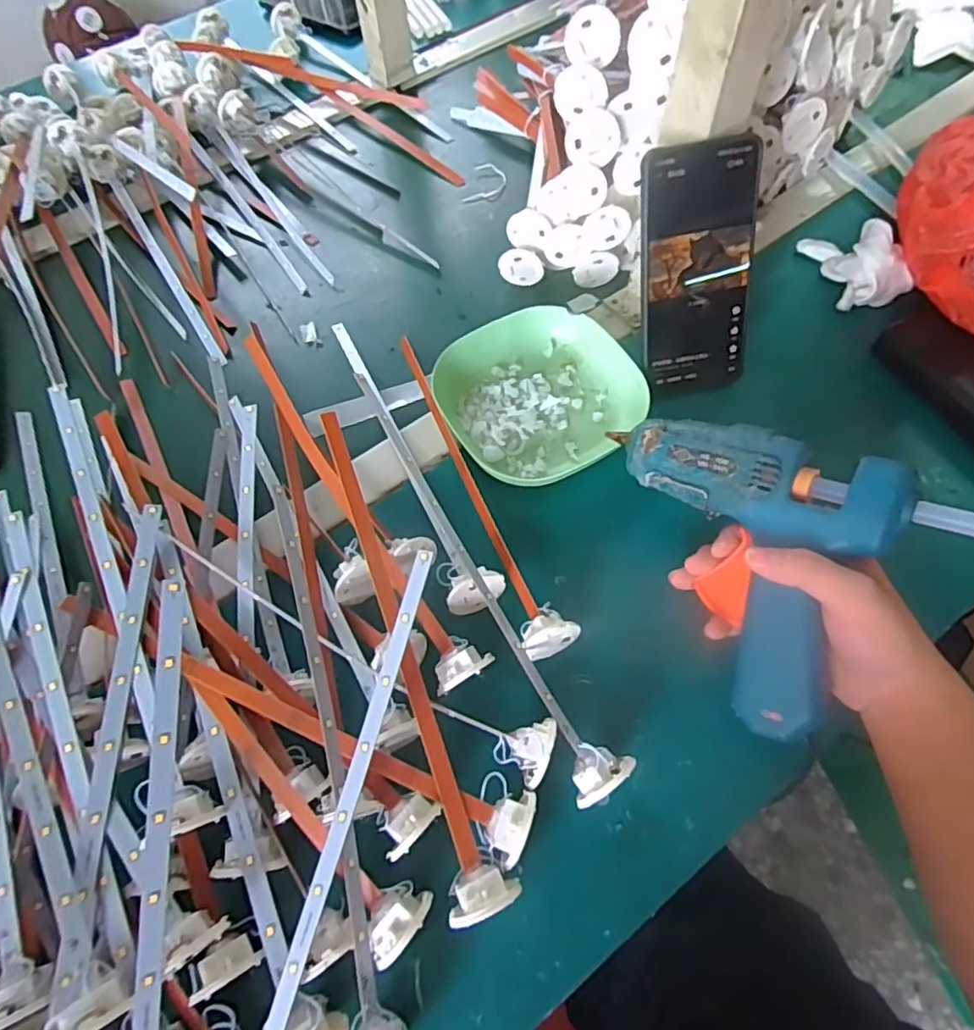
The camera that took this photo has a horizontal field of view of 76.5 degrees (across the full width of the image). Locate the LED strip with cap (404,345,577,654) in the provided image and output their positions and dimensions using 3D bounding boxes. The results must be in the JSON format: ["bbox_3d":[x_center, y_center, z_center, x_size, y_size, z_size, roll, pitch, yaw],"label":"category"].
[{"bbox_3d":[-0.017,-0.034,0.443,0.033,0.041,0.292,-22,63,-8],"label":"LED strip with cap"}]

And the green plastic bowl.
[{"bbox_3d":[0.038,-0.091,0.467,0.137,0.037,0.131,-31,64,-12],"label":"green plastic bowl"}]

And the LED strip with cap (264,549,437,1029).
[{"bbox_3d":[-0.075,0.162,0.301,0.032,0.021,0.300,14,77,11],"label":"LED strip with cap"}]

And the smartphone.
[{"bbox_3d":[0.147,-0.165,0.430,0.077,0.162,0.010,-13,32,-3],"label":"smartphone"}]

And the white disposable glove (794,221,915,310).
[{"bbox_3d":[0.301,-0.208,0.503,0.048,0.051,0.089,-11,62,-2],"label":"white disposable glove"}]

